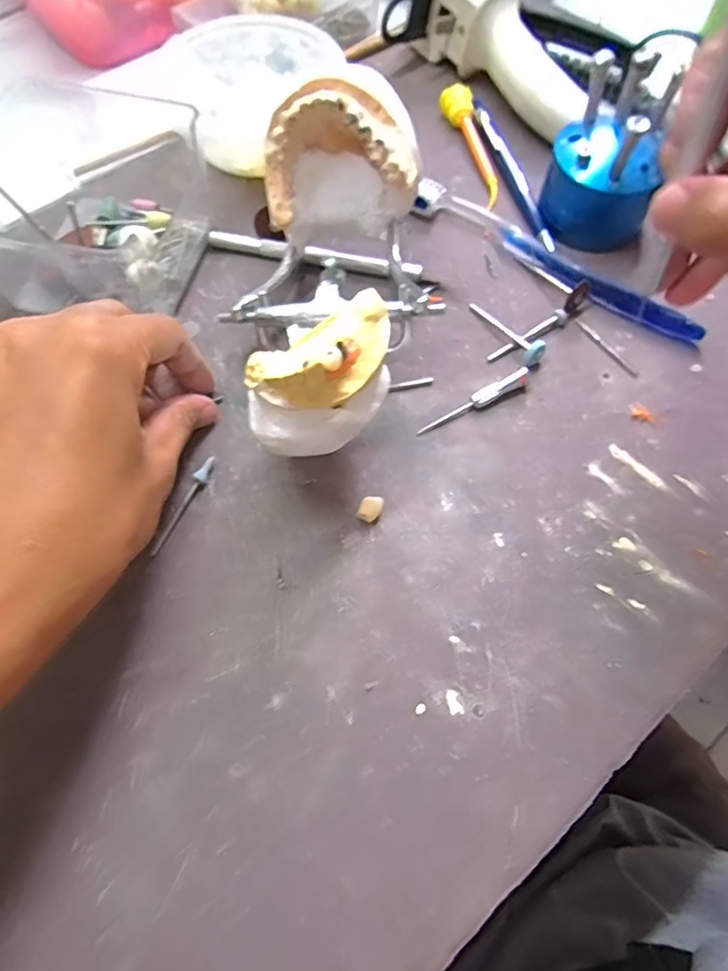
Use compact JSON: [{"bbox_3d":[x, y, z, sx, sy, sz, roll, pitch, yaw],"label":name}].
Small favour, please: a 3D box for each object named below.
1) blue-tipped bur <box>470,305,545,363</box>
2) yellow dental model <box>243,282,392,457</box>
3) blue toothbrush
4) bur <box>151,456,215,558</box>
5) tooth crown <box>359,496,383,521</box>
[{"bbox_3d":[0.072,-0.080,0.277,0.010,0.012,0.046,-33,73,-13],"label":"blue-tipped bur"},{"bbox_3d":[-0.013,-0.043,0.200,0.040,0.033,0.061,35,71,14],"label":"yellow dental model"},{"bbox_3d":[0.099,-0.117,0.292,0.166,0.011,0.023,36,72,12],"label":"blue toothbrush"},{"bbox_3d":[-0.079,0.008,0.242,0.006,0.006,0.050,27,71,9],"label":"bur"},{"bbox_3d":[0.003,0.010,0.241,0.009,0.006,0.011,17,69,6],"label":"tooth crown"}]

